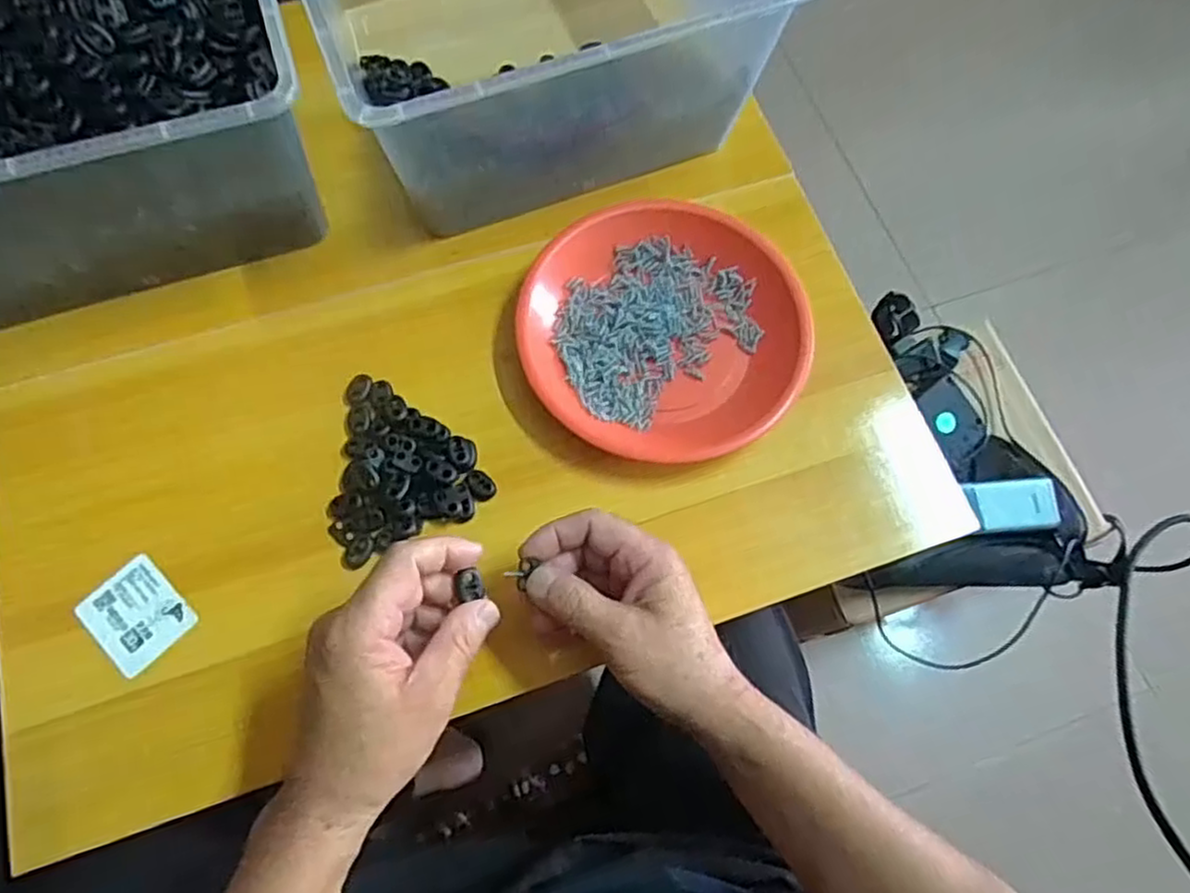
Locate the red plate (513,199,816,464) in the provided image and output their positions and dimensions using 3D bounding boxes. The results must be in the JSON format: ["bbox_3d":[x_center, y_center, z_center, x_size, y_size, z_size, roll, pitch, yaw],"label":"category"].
[{"bbox_3d":[0.047,-0.081,0.477,0.189,0.026,0.179,1,70,-2],"label":"red plate"}]

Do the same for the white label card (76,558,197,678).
[{"bbox_3d":[-0.274,0.100,0.421,0.059,0.006,0.049,42,72,12],"label":"white label card"}]

